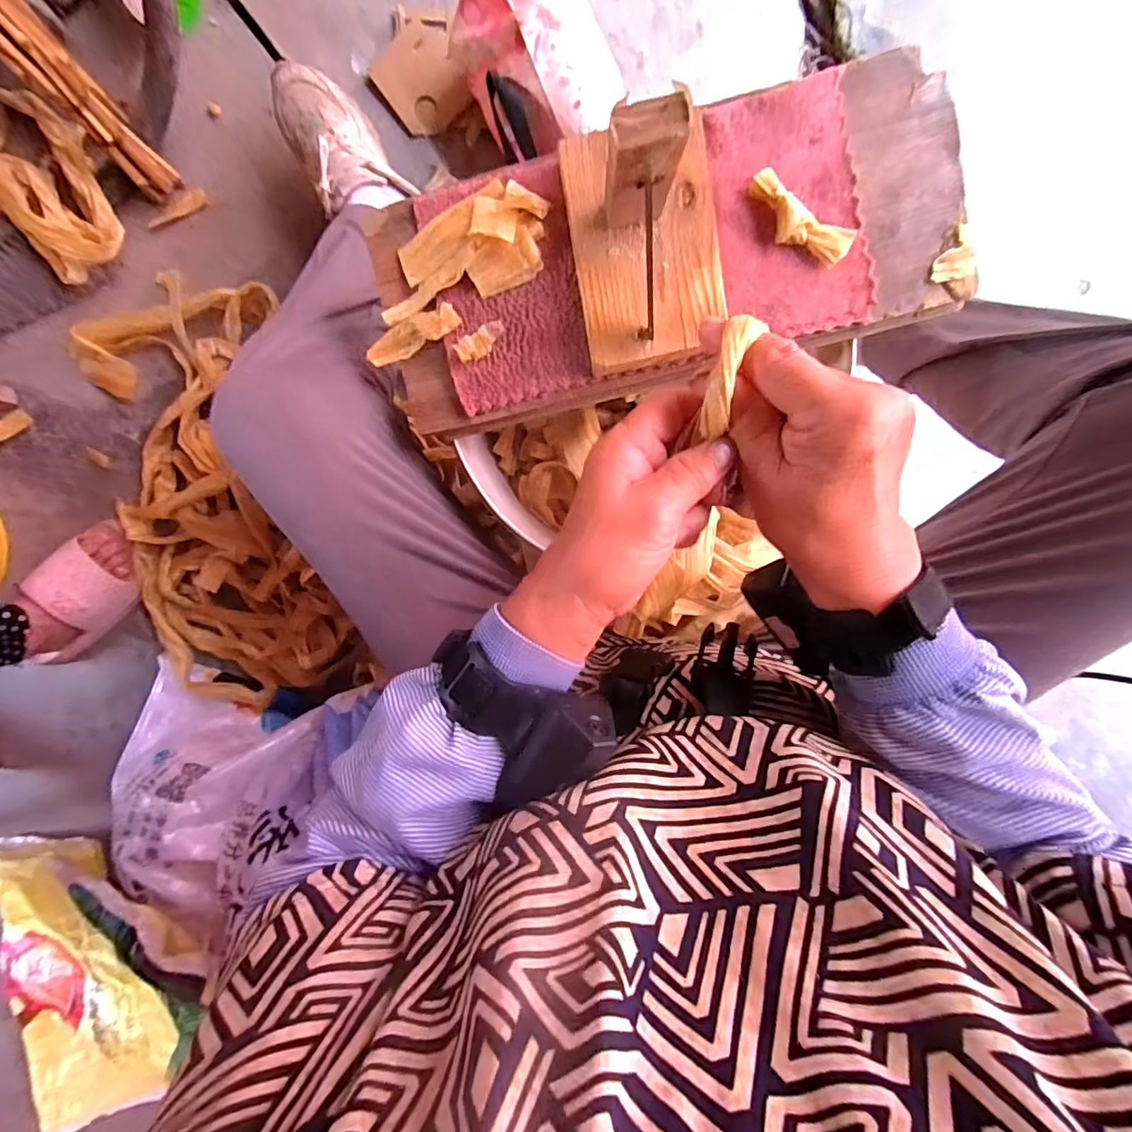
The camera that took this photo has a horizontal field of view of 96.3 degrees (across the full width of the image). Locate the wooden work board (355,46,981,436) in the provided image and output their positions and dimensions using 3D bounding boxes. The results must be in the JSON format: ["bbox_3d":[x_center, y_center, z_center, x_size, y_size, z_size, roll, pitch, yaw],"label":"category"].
[{"bbox_3d":[0.059,-0.205,0.332,0.375,0.038,0.156,-13,97,5],"label":"wooden work board"}]

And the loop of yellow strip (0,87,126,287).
[{"bbox_3d":[-0.658,-0.479,0.625,0.242,0.072,0.155,45,100,-3],"label":"loop of yellow strip"}]

